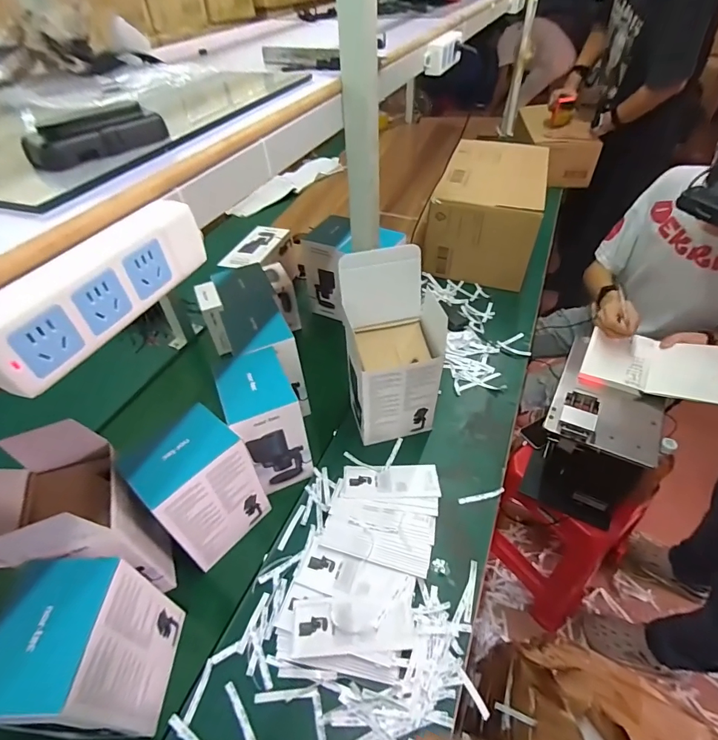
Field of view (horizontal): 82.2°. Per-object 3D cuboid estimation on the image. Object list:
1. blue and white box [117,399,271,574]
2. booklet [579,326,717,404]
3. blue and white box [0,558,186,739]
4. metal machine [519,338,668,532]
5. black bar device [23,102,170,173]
[{"bbox_3d":[-0.254,0.201,0.679,0.094,0.239,0.146,30,53,29],"label":"blue and white box"},{"bbox_3d":[0.667,-0.012,0.945,0.260,0.067,0.205,21,49,23],"label":"booklet"},{"bbox_3d":[-0.338,0.359,0.521,0.121,0.221,0.155,-2,44,1],"label":"blue and white box"},{"bbox_3d":[0.572,0.169,1.019,0.225,0.336,0.321,22,49,23],"label":"metal machine"},{"bbox_3d":[-0.217,-0.197,0.343,0.034,0.029,0.104,25,50,26],"label":"black bar device"}]

